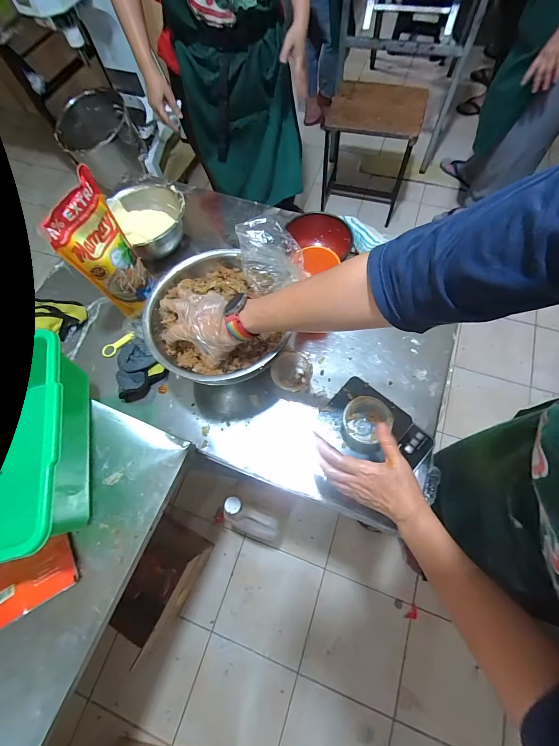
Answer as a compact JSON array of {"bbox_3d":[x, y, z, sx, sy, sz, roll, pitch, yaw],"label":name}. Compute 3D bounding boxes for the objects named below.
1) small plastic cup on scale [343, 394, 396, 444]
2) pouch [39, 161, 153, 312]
[{"bbox_3d":[0.140,0.076,0.505,0.072,0.054,0.064,20,72,9],"label":"small plastic cup on scale"},{"bbox_3d":[-0.297,-0.212,0.543,0.061,0.205,0.119,5,70,4],"label":"pouch"}]

